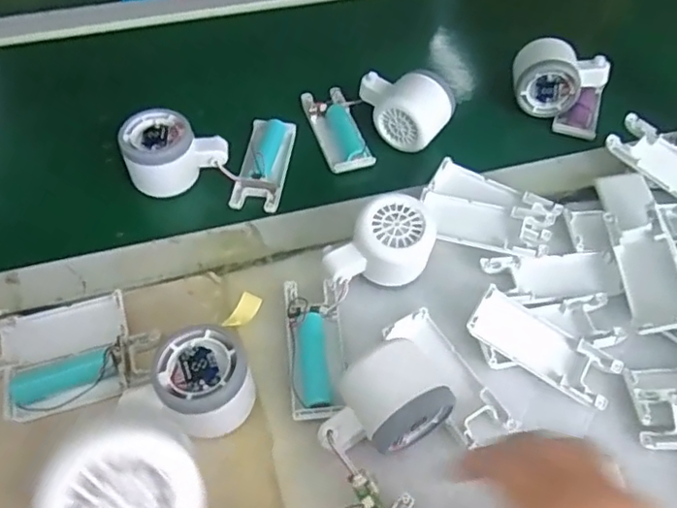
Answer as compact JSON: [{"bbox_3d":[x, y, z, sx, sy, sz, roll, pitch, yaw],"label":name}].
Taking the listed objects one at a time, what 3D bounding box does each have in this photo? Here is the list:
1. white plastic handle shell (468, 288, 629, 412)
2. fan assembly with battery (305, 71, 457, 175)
[{"bbox_3d":[0.143,0.063,0.430,0.103,0.016,0.041,32,57,8],"label":"white plastic handle shell"},{"bbox_3d":[0.039,-0.133,0.566,0.124,0.052,0.092,-11,55,-8],"label":"fan assembly with battery"}]

